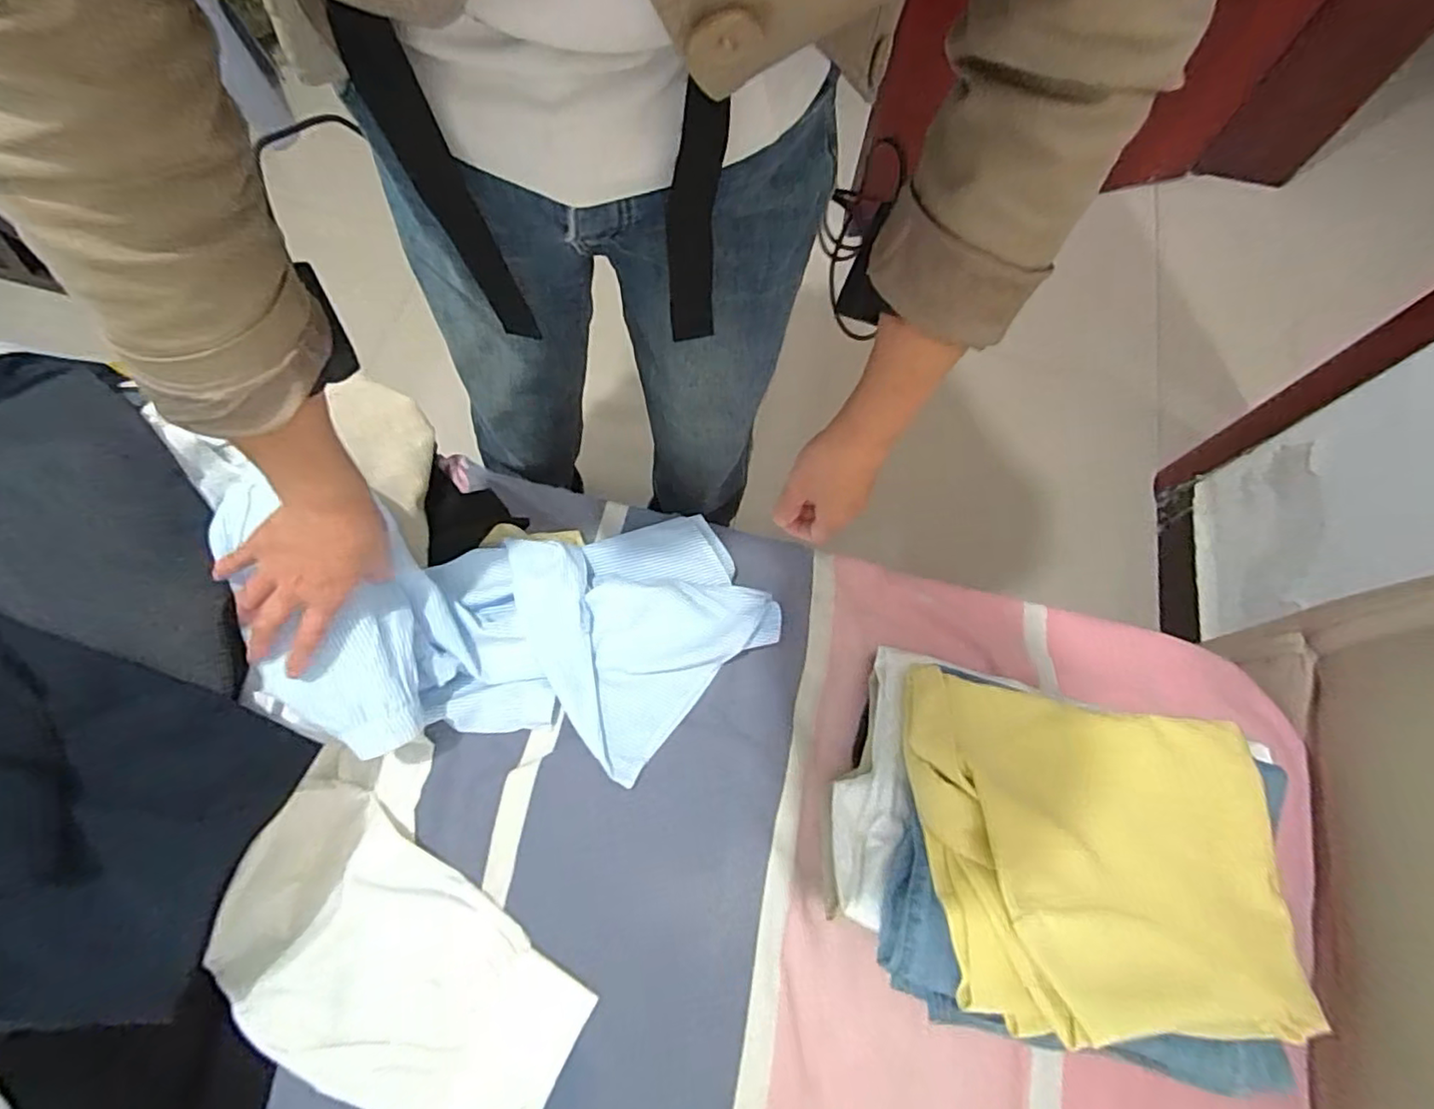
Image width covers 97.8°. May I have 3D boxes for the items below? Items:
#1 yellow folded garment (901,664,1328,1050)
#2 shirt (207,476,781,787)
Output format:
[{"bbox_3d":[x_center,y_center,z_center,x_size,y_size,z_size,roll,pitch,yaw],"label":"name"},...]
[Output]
[{"bbox_3d":[0.287,0.214,0.467,0.278,0.054,0.227,5,70,0],"label":"yellow folded garment"},{"bbox_3d":[-0.175,0.079,0.576,0.440,0.100,0.232,-1,69,-21],"label":"shirt"}]

